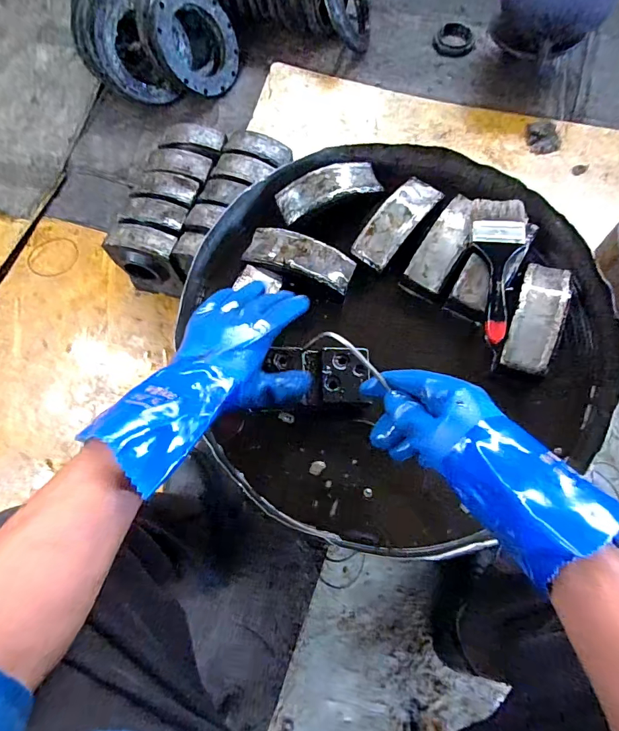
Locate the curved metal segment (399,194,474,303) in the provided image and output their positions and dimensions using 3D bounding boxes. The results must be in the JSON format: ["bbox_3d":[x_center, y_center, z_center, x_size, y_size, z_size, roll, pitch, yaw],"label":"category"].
[{"bbox_3d":[0.199,-0.177,0.598,0.066,0.044,0.164,28,90,9],"label":"curved metal segment"}]

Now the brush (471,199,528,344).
[{"bbox_3d":[0.254,-0.132,0.547,0.066,0.025,0.204,4,72,4],"label":"brush"}]

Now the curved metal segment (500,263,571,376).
[{"bbox_3d":[0.305,-0.069,0.544,0.056,0.027,0.159,19,74,9],"label":"curved metal segment"}]

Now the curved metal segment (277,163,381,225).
[{"bbox_3d":[0.028,-0.273,0.621,0.156,0.027,0.065,-24,72,-5],"label":"curved metal segment"}]

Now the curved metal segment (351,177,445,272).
[{"bbox_3d":[0.131,-0.216,0.603,0.062,0.030,0.160,37,77,13],"label":"curved metal segment"}]

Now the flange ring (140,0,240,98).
[{"bbox_3d":[-0.338,-0.931,1.174,0.068,0.285,0.242,27,103,45],"label":"flange ring"}]

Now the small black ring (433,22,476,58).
[{"bbox_3d":[0.464,-1.027,1.287,0.126,0.025,0.117,-1,73,2],"label":"small black ring"}]

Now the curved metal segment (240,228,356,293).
[{"bbox_3d":[-0.014,-0.158,0.594,0.156,0.030,0.062,18,74,8],"label":"curved metal segment"}]

